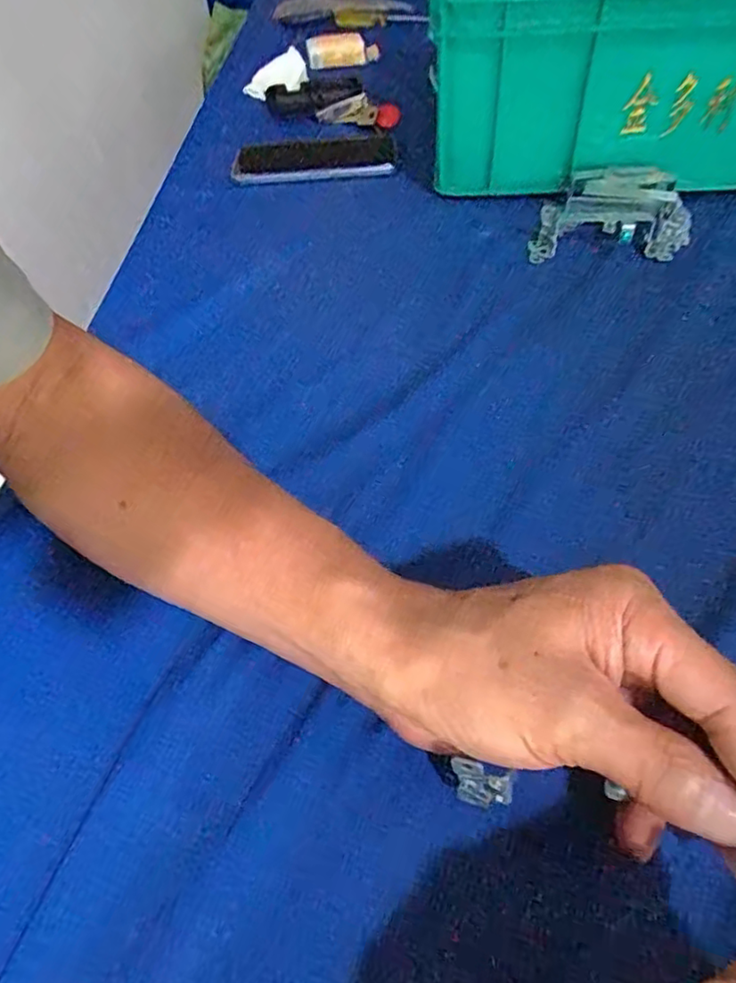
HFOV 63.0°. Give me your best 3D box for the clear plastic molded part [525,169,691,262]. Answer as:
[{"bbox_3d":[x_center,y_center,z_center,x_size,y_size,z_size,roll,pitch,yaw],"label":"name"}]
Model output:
[{"bbox_3d":[0.196,-0.222,0.480,0.114,0.038,0.096,13,52,16],"label":"clear plastic molded part"}]

